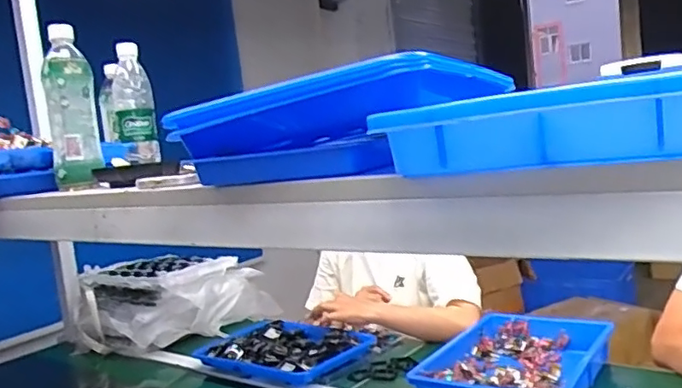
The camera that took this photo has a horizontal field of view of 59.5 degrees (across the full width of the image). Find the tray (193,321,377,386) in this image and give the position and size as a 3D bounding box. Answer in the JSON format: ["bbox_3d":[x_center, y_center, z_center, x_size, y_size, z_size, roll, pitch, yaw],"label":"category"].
[{"bbox_3d":[-0.109,0.330,1.264,0.318,0.050,0.233,-3,7,38],"label":"tray"}]

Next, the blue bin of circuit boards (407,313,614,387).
[{"bbox_3d":[0.293,0.279,0.987,0.233,0.052,0.342,-3,7,37],"label":"blue bin of circuit boards"}]

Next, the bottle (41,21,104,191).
[{"bbox_3d":[-0.359,-0.115,0.793,0.064,0.207,0.068,-10,6,-25],"label":"bottle"}]

